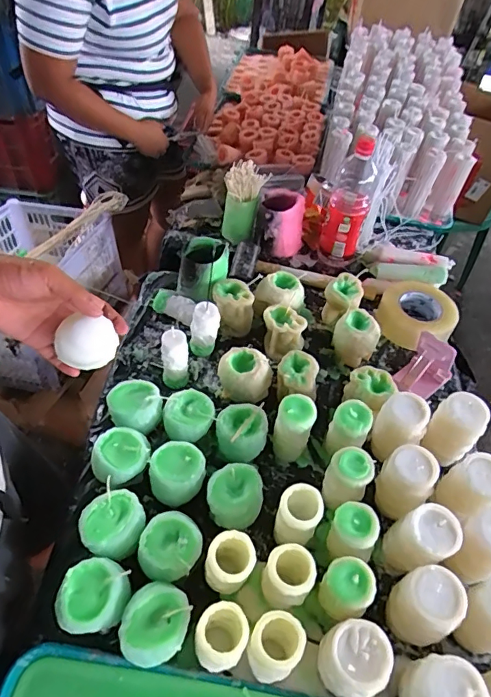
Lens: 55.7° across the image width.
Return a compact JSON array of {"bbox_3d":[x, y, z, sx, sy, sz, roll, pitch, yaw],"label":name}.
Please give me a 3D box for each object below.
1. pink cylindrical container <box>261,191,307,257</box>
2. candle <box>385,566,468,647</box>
[{"bbox_3d":[0.077,-0.263,0.959,0.090,0.108,0.100,12,50,5],"label":"pink cylindrical container"},{"bbox_3d":[0.196,0.283,0.513,0.057,0.090,0.062,3,50,-3],"label":"candle"}]

